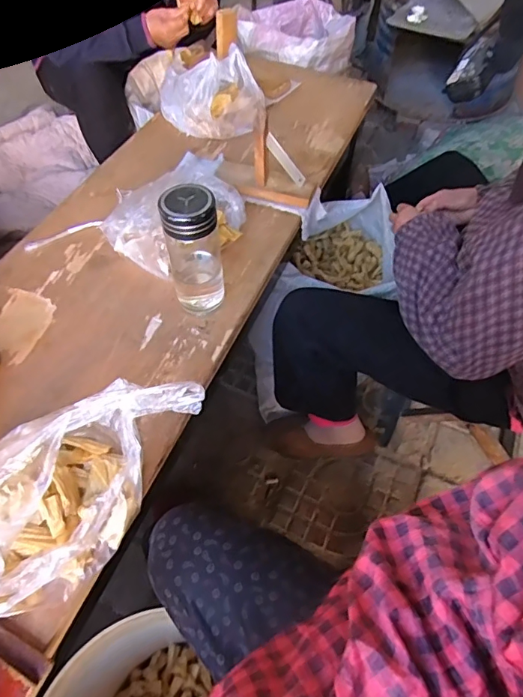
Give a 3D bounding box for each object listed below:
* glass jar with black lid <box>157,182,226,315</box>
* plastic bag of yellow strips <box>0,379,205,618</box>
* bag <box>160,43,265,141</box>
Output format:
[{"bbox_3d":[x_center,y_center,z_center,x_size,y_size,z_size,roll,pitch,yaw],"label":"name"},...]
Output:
[{"bbox_3d":[-0.088,-0.125,0.619,0.066,0.177,0.059,-8,56,-5],"label":"glass jar with black lid"},{"bbox_3d":[-0.210,0.130,0.480,0.169,0.119,0.278,31,61,19],"label":"plastic bag of yellow strips"},{"bbox_3d":[-0.098,-0.505,0.921,0.176,0.118,0.171,-29,61,-18],"label":"bag"}]

